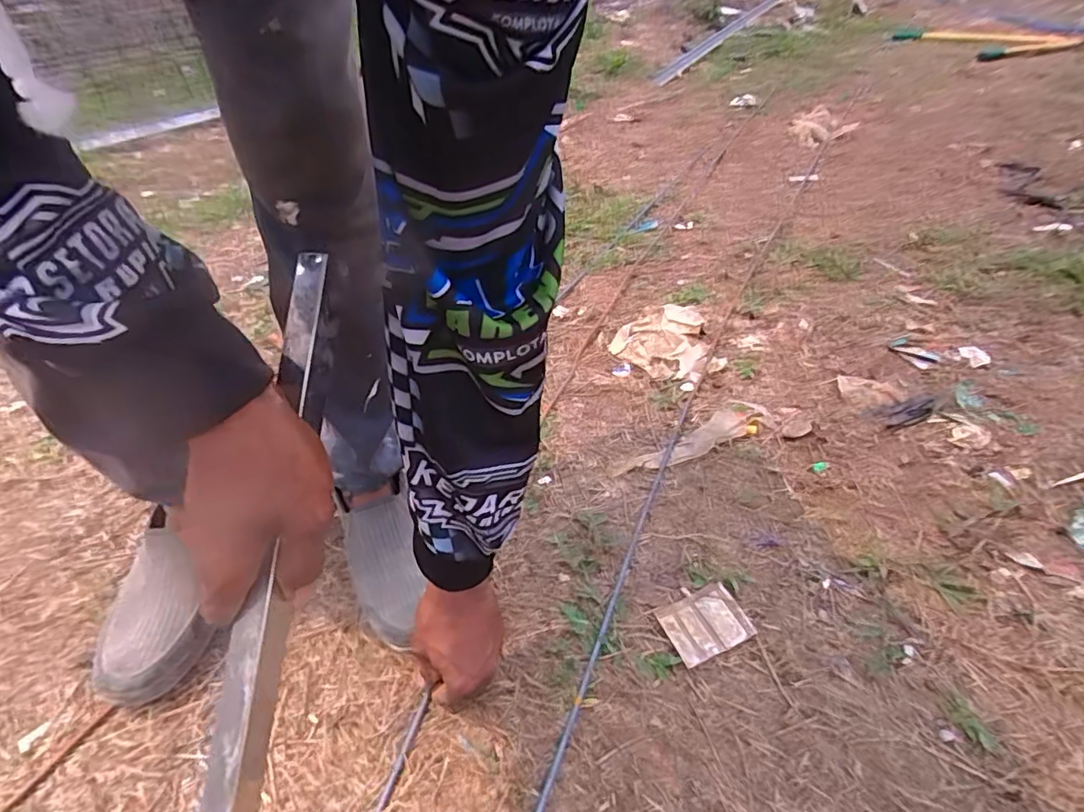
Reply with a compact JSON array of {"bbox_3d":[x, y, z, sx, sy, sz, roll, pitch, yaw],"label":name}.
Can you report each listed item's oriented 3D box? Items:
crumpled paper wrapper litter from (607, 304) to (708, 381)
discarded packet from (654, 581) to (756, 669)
[{"bbox_3d":[0.202,-0.113,0.919,0.143,0.030,0.179,25,48,30],"label":"crumpled paper wrapper litter"},{"bbox_3d":[0.162,0.217,0.558,0.079,0.008,0.064,-17,42,-15],"label":"discarded packet"}]

